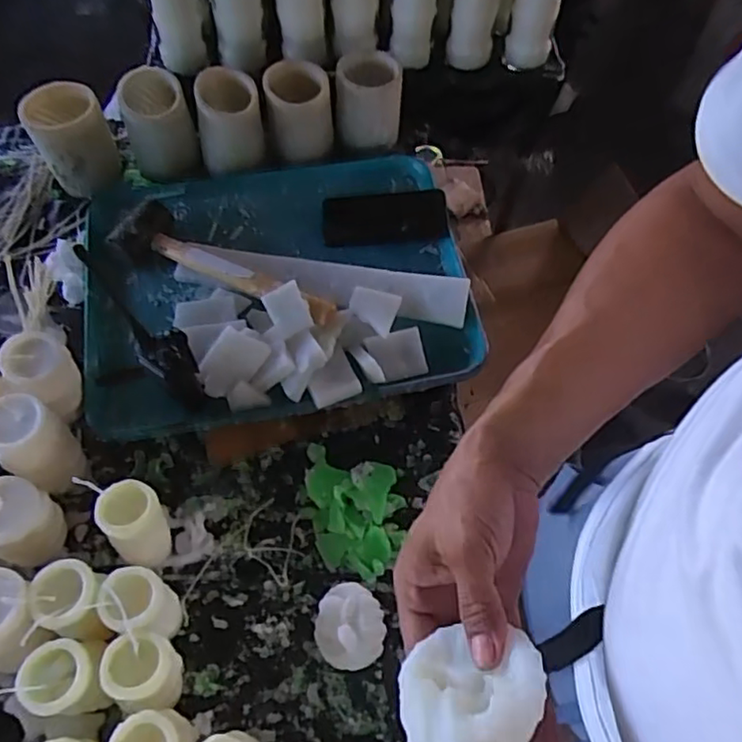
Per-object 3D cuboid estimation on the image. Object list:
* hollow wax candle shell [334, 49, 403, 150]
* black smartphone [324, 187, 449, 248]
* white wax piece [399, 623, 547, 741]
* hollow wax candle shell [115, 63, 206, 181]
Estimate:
[{"bbox_3d":[-0.004,-0.380,0.865,0.088,0.095,0.090,-3,62,-4],"label":"hollow wax candle shell"},{"bbox_3d":[0.019,-0.204,0.821,0.160,0.014,0.079,-2,62,-4],"label":"black smartphone"},{"bbox_3d":[0.055,0.178,0.332,0.075,0.038,0.077,-13,17,12],"label":"white wax piece"},{"bbox_3d":[-0.280,-0.326,0.835,0.086,0.101,0.090,-16,63,-11],"label":"hollow wax candle shell"}]

